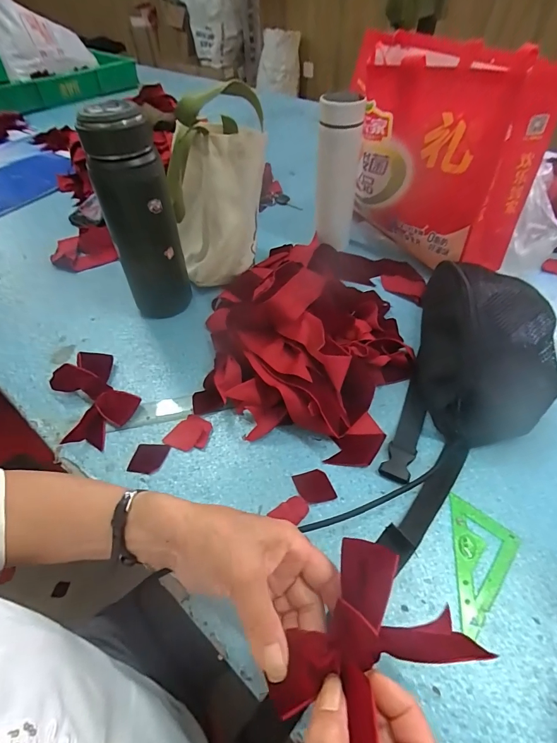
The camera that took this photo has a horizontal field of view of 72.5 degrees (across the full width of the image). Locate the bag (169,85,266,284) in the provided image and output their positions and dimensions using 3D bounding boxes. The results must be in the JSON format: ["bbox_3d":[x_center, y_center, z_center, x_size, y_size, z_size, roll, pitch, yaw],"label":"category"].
[{"bbox_3d":[-0.086,-0.263,0.558,0.135,0.238,0.170,-12,49,-8],"label":"bag"}]

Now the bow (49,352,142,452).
[{"bbox_3d":[-0.219,0.028,0.443,0.080,0.029,0.122,-32,55,-23],"label":"bow"}]

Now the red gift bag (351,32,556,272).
[{"bbox_3d":[0.226,-0.290,0.549,0.099,0.270,0.247,-37,55,-26],"label":"red gift bag"}]

